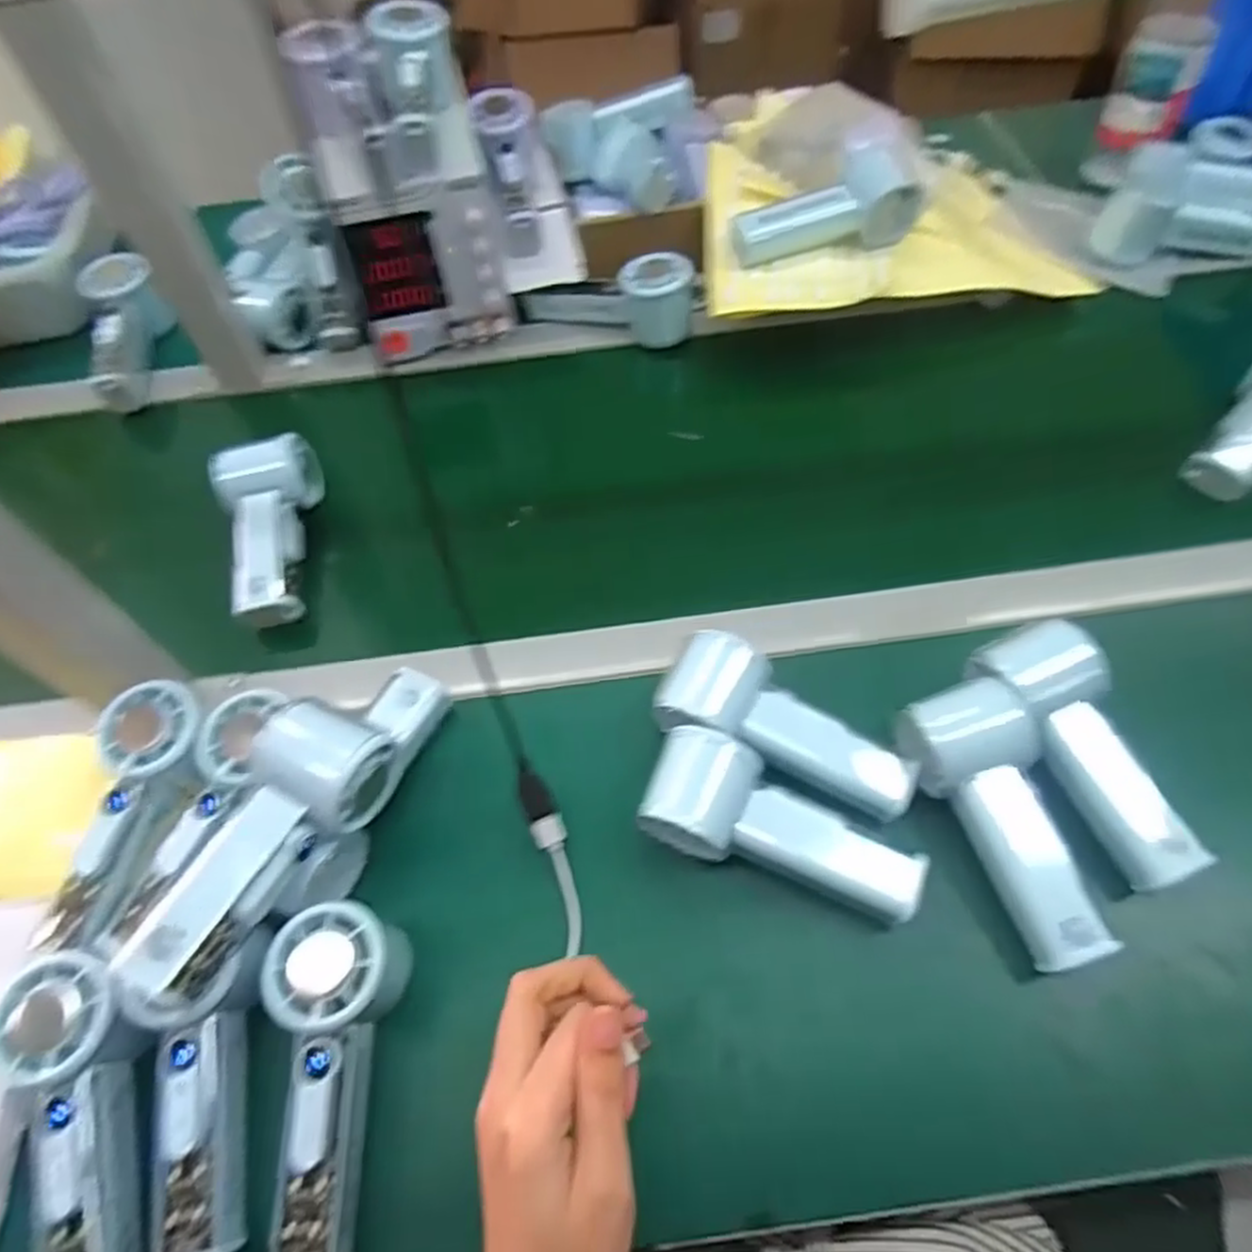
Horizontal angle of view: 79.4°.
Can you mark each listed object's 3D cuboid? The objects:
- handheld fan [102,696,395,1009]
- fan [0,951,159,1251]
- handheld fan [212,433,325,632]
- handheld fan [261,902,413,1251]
[{"bbox_3d":[-0.175,0.112,0.378,0.060,0.049,0.141,14,60,12],"label":"handheld fan"},{"bbox_3d":[-0.248,0.229,0.348,0.052,0.035,0.149,-18,74,-8],"label":"fan"},{"bbox_3d":[-0.269,-0.067,0.563,0.062,0.045,0.144,-7,72,-1],"label":"handheld fan"},{"bbox_3d":[-0.140,0.214,0.362,0.060,0.051,0.152,-3,74,2],"label":"handheld fan"}]

